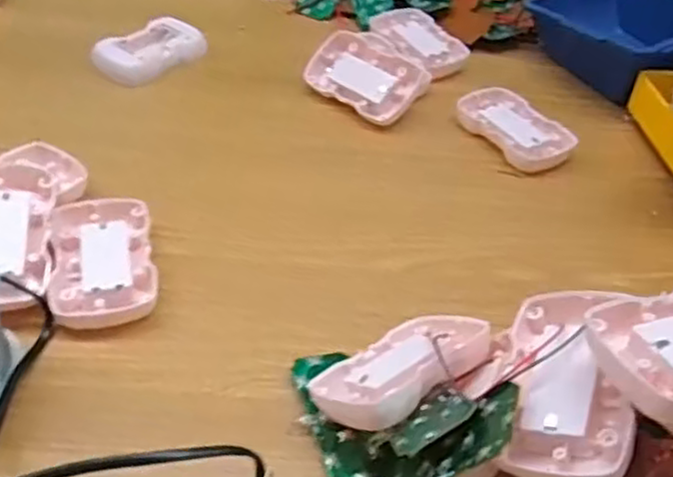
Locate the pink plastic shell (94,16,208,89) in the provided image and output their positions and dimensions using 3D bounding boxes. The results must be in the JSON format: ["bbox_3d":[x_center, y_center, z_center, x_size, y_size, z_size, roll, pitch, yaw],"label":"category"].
[{"bbox_3d":[-0.148,-0.152,0.567,0.044,0.019,0.081,35,51,26],"label":"pink plastic shell"}]

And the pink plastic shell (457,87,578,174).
[{"bbox_3d":[0.133,-0.084,0.535,0.055,0.014,0.090,-21,51,-26],"label":"pink plastic shell"}]

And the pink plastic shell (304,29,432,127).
[{"bbox_3d":[0.024,-0.123,0.554,0.094,0.019,0.056,33,80,23],"label":"pink plastic shell"}]

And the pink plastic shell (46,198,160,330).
[{"bbox_3d":[-0.130,0.011,0.395,0.054,0.013,0.090,-5,45,-13],"label":"pink plastic shell"}]

